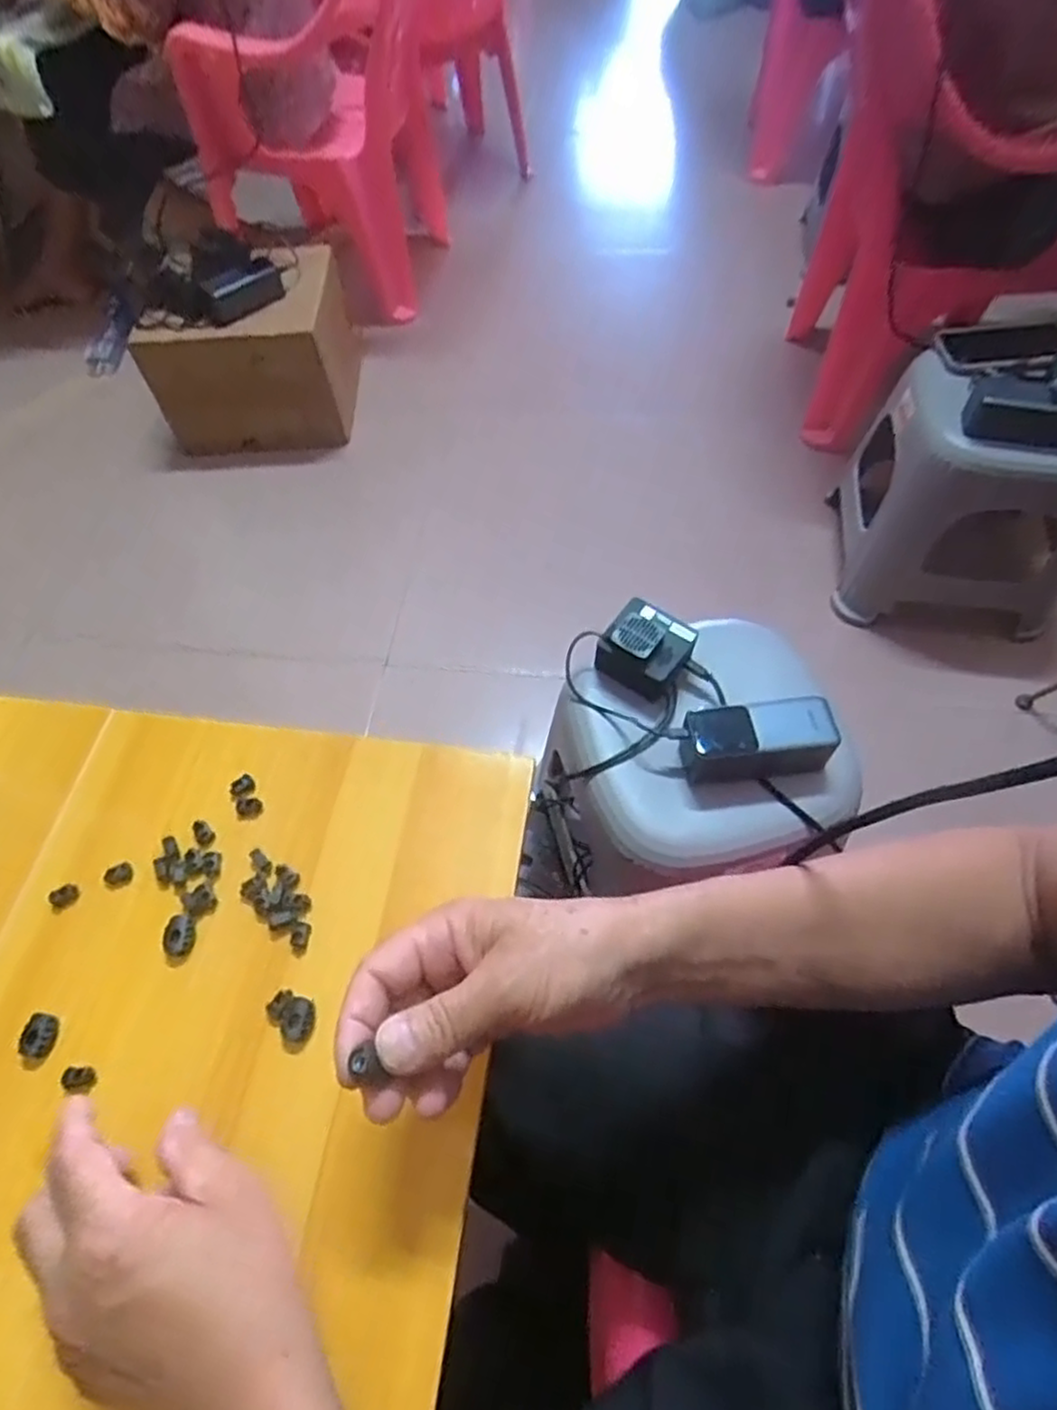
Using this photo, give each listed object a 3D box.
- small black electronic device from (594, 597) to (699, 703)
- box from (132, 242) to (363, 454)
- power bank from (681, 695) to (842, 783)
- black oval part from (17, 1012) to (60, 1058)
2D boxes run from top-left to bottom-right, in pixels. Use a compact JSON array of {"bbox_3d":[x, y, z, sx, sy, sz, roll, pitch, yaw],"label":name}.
[{"bbox_3d":[0.119,-0.057,0.733,0.078,0.061,0.077,34,67,21],"label":"small black electronic device"},{"bbox_3d":[-0.494,-0.637,1.328,0.320,0.246,0.244,-3,59,1],"label":"box"},{"bbox_3d":[0.214,0.033,0.682,0.130,0.057,0.054,-4,59,1],"label":"power bank"},{"bbox_3d":[-0.269,0.182,0.400,0.013,0.012,0.022,4,60,6],"label":"black oval part"}]

